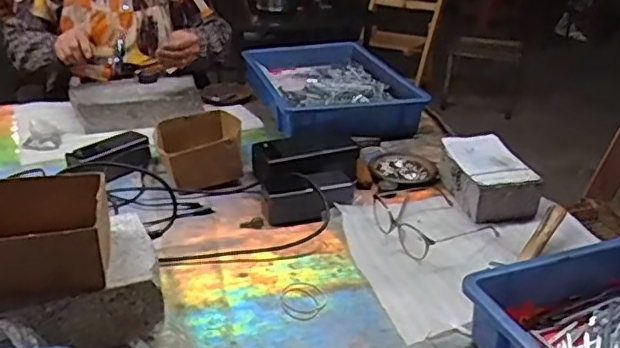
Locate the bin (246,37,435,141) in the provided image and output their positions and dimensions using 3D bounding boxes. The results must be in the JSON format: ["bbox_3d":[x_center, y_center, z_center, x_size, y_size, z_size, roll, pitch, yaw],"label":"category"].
[{"bbox_3d":[0.034,-0.172,1.162,0.268,0.068,0.371,-6,28,-15],"label":"bin"}]

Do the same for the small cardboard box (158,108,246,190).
[{"bbox_3d":[-0.179,-0.042,0.958,0.130,0.065,0.146,-9,29,-19],"label":"small cardboard box"}]

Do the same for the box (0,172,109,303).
[{"bbox_3d":[-0.283,0.062,0.584,0.158,0.072,0.121,-6,28,-13],"label":"box"}]

